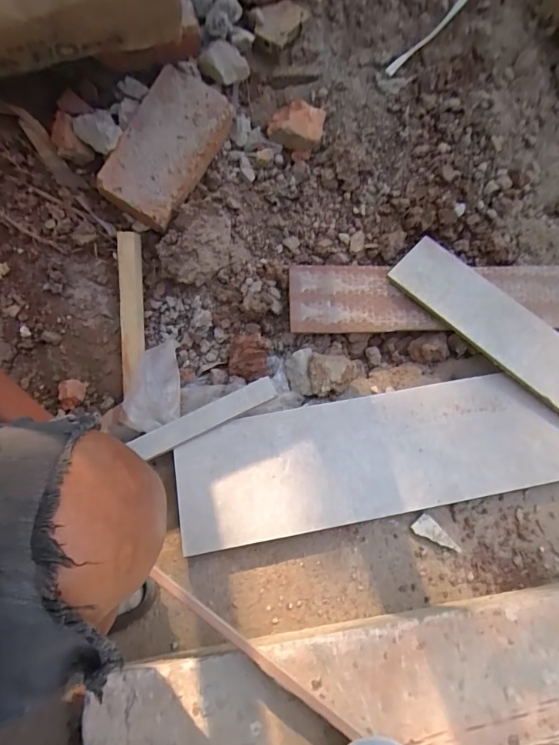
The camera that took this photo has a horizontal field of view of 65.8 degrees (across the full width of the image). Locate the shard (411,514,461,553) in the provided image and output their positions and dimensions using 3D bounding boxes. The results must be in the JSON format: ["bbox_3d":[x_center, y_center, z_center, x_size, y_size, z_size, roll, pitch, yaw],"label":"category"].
[{"bbox_3d":[0.191,0.204,0.532,0.026,0.012,0.056,-36,71,-18],"label":"shard"}]

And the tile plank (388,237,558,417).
[{"bbox_3d":[0.388,0.004,0.590,0.532,0.019,0.100,42,78,11],"label":"tile plank"}]

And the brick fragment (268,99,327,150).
[{"bbox_3d":[0.024,-0.359,0.623,0.079,0.045,0.053,6,61,2],"label":"brick fragment"}]

